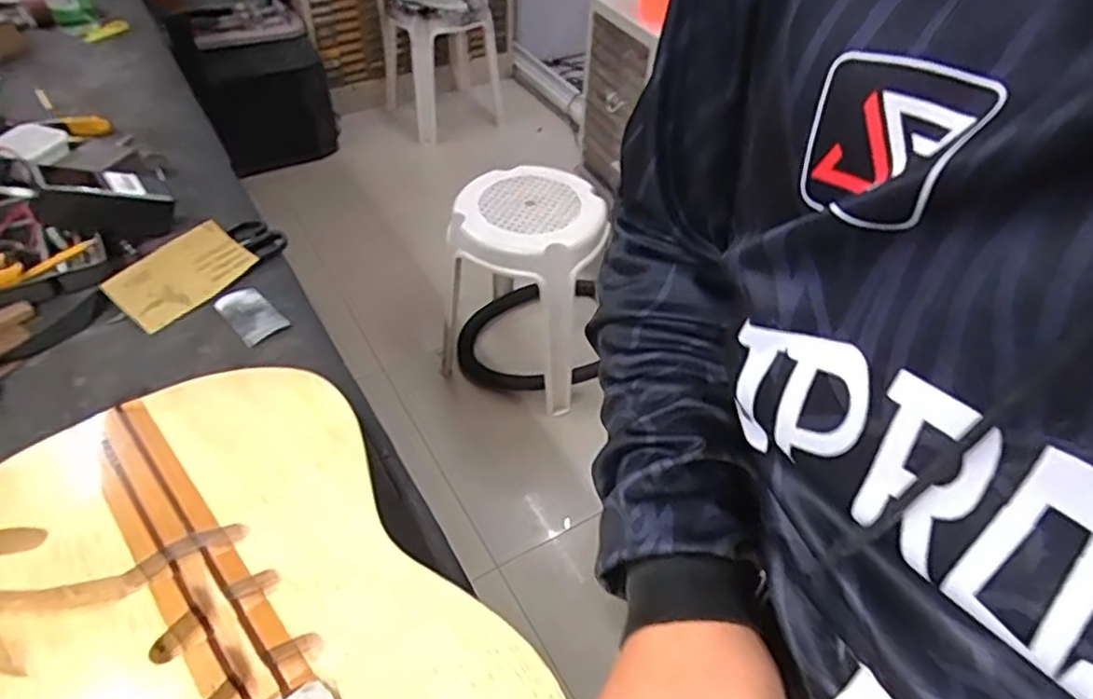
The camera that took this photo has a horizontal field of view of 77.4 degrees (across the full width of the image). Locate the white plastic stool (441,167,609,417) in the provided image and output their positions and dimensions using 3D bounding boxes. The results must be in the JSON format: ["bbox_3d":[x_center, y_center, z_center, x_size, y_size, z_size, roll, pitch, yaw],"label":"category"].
[{"bbox_3d":[-0.060,-0.137,1.525,0.341,0.414,0.341,-1,46,-4],"label":"white plastic stool"}]

